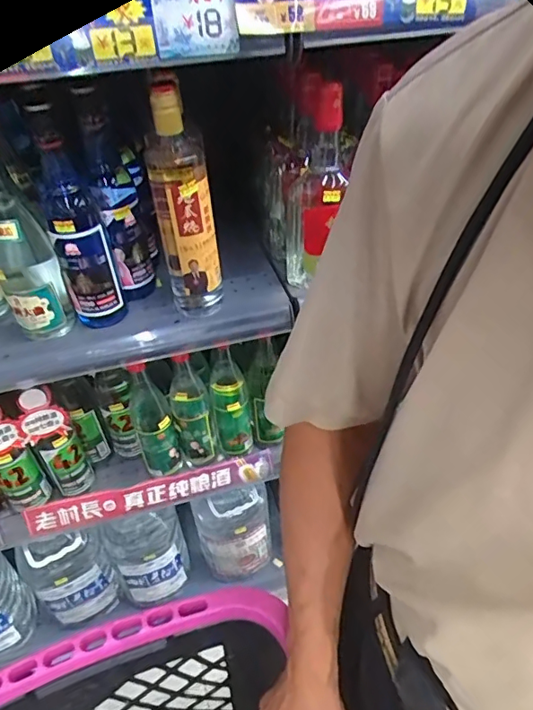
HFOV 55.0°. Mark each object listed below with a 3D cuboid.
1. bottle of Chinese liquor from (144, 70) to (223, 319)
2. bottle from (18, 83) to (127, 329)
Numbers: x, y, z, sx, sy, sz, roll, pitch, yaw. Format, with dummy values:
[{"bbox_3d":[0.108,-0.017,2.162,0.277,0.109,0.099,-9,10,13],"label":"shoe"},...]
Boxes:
[{"bbox_3d":[-0.096,-0.174,0.613,0.070,0.257,0.076,-11,43,-8],"label":"bottle of Chinese liquor"},{"bbox_3d":[-0.227,-0.150,0.611,0.064,0.247,0.070,-18,44,-15],"label":"bottle"}]

